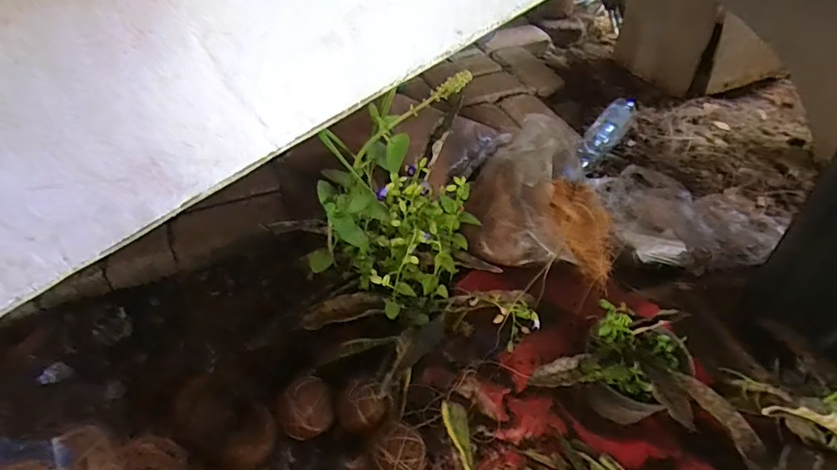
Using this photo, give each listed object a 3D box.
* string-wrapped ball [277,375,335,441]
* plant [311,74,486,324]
[{"bbox_3d":[-0.146,0.234,0.657,0.068,0.062,0.064,0,45,0],"label":"string-wrapped ball"},{"bbox_3d":[-0.034,-0.033,0.621,0.193,0.235,0.204,1,45,1],"label":"plant"}]

